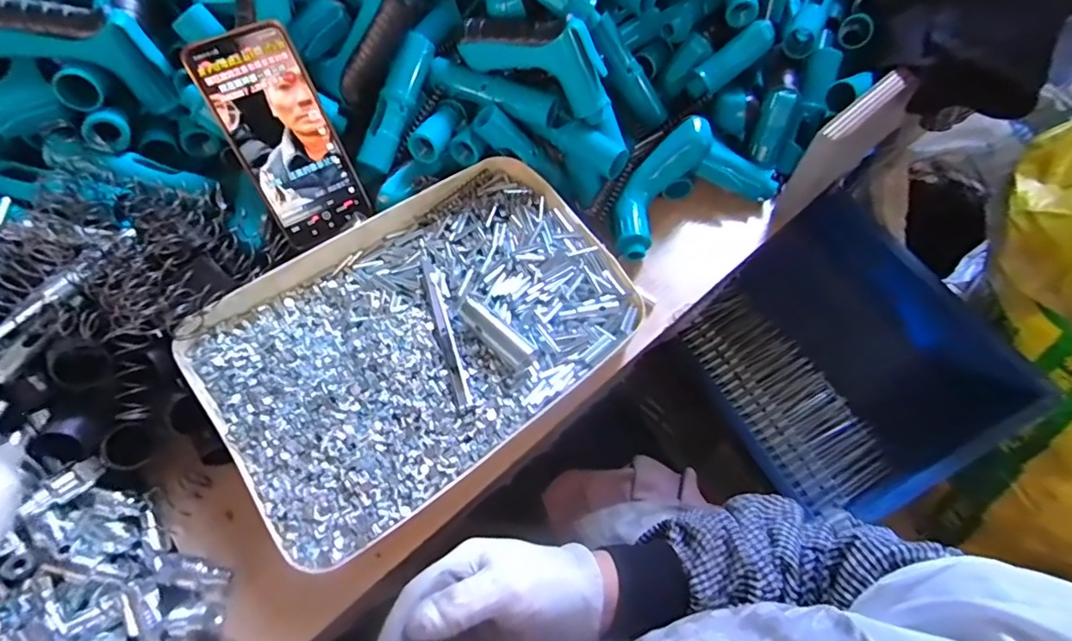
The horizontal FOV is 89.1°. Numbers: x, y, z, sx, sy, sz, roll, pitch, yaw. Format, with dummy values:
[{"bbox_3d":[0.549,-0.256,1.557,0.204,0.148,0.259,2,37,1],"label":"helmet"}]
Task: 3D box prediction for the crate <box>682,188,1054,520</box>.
[{"bbox_3d":[0.349,0.048,0.651,0.241,0.155,0.320,-26,65,-12],"label":"crate"}]

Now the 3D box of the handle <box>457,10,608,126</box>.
[{"bbox_3d":[0.000,-0.224,0.478,0.130,0.078,0.037,17,64,10],"label":"handle"}]

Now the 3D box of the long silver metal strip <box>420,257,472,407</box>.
[{"bbox_3d":[-0.074,0.002,0.432,0.012,0.006,0.142,-16,64,-7],"label":"long silver metal strip"}]

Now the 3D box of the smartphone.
[{"bbox_3d":[-0.201,-0.146,0.440,0.076,0.162,0.008,-31,27,-18],"label":"smartphone"}]

